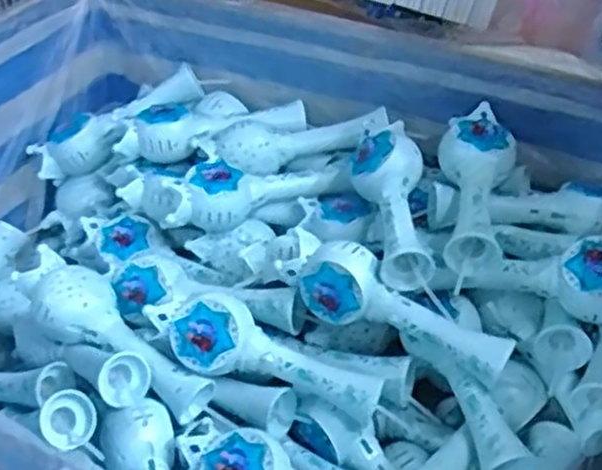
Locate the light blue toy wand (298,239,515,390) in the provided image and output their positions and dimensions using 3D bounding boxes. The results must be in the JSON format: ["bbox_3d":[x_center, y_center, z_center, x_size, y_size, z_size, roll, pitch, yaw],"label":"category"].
[{"bbox_3d":[0.094,0.074,0.718,0.204,0.072,0.056,22,46,23],"label":"light blue toy wand"}]

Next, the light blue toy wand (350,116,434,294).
[{"bbox_3d":[0.092,-0.038,0.788,0.071,0.057,0.202,1,42,0],"label":"light blue toy wand"}]

